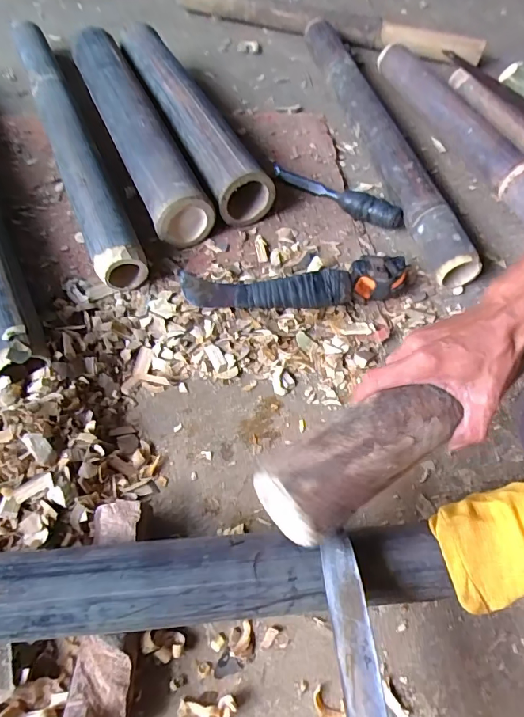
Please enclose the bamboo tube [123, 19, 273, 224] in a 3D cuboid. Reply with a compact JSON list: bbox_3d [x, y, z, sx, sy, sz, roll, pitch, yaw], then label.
[{"bbox_3d":[-0.117,-0.396,0.712,0.087,0.085,0.472,-19,62,-16],"label":"bamboo tube"}]

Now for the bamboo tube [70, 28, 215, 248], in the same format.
[{"bbox_3d":[-0.192,-0.352,0.672,0.079,0.076,0.465,-20,62,-16],"label":"bamboo tube"}]

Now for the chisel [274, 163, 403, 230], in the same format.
[{"bbox_3d":[0.109,-0.250,0.670,0.211,0.035,0.032,30,61,13],"label":"chisel"}]

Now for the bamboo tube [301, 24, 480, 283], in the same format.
[{"bbox_3d":[0.178,-0.377,0.740,0.052,0.066,0.650,-10,60,-11],"label":"bamboo tube"}]

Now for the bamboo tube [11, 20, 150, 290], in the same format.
[{"bbox_3d":[-0.298,-0.355,0.682,0.066,0.061,0.647,-20,62,-16],"label":"bamboo tube"}]

